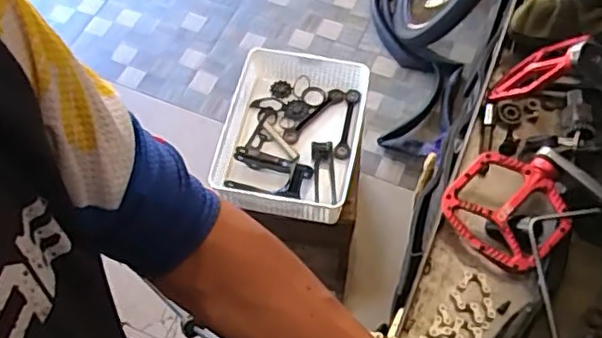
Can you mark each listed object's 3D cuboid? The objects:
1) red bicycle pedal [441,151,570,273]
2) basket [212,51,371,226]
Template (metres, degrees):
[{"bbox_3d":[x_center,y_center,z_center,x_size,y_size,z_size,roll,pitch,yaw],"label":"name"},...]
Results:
[{"bbox_3d":[0.211,0.037,0.635,0.109,0.016,0.112,-43,73,-3],"label":"red bicycle pedal"},{"bbox_3d":[-0.021,-0.060,1.239,0.262,0.092,0.344,10,61,6],"label":"basket"}]

